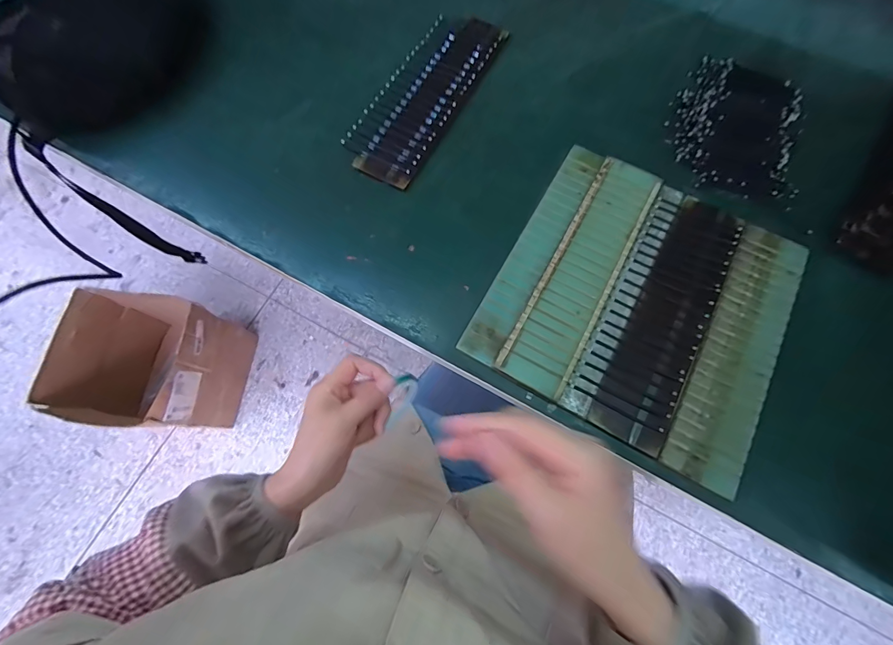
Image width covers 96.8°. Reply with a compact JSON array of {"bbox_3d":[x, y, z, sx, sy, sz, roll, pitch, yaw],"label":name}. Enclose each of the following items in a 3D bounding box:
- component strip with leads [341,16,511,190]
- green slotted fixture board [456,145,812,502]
[{"bbox_3d":[-0.024,-0.264,0.456,0.091,0.005,0.251,27,74,8],"label":"component strip with leads"},{"bbox_3d":[0.187,-0.024,0.378,0.256,0.008,0.260,28,74,9],"label":"green slotted fixture board"}]

